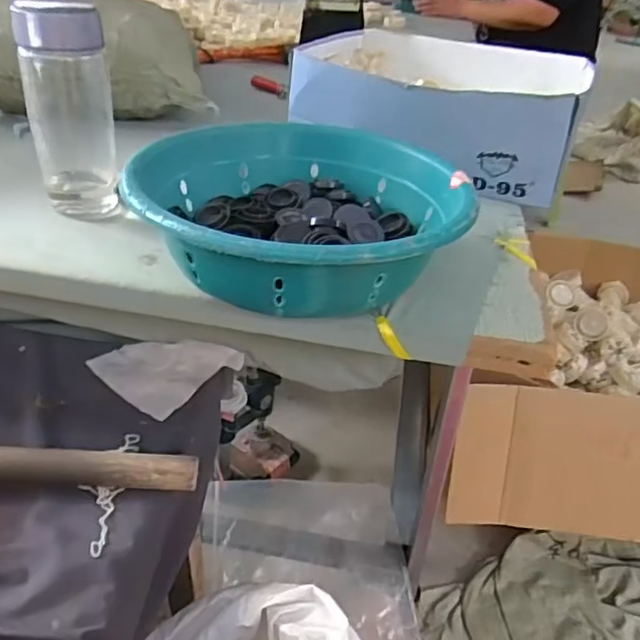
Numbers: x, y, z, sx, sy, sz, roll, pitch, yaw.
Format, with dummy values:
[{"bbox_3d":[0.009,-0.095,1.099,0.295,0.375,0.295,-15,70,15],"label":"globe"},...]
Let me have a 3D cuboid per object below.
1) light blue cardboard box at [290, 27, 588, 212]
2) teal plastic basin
[{"bbox_3d":[0.138,-0.276,0.754,0.346,0.107,0.273,18,36,17],"label":"light blue cardboard box"},{"bbox_3d":[-0.015,-0.079,0.473,0.253,0.090,0.251,4,34,-3],"label":"teal plastic basin"}]

